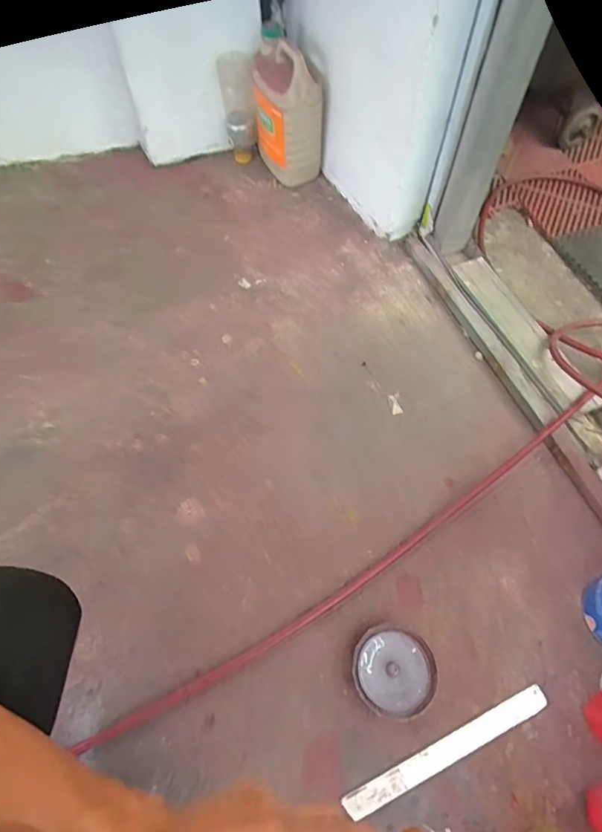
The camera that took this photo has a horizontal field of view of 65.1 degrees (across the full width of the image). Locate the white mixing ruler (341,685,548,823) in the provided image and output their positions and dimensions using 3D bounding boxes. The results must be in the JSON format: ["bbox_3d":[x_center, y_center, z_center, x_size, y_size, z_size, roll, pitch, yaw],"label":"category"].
[{"bbox_3d":[0.183,0.409,0.577,0.277,0.004,0.028,-21,64,-13],"label":"white mixing ruler"}]

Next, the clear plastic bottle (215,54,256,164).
[{"bbox_3d":[-0.131,-0.647,1.013,0.068,0.214,0.073,-11,61,-5],"label":"clear plastic bottle"}]

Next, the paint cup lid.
[{"bbox_3d":[0.119,0.328,0.606,0.100,0.029,0.105,0,60,1],"label":"paint cup lid"}]

